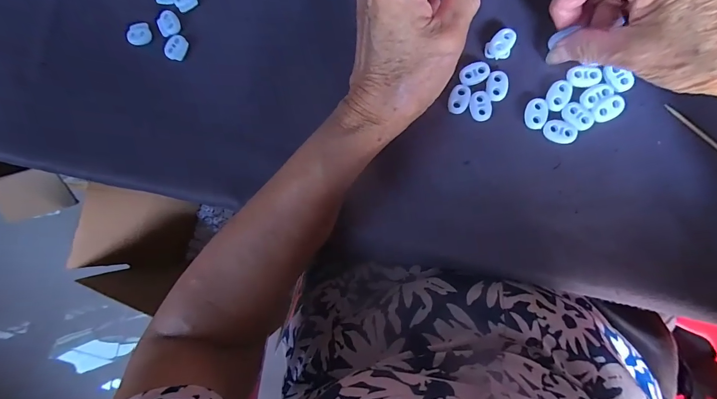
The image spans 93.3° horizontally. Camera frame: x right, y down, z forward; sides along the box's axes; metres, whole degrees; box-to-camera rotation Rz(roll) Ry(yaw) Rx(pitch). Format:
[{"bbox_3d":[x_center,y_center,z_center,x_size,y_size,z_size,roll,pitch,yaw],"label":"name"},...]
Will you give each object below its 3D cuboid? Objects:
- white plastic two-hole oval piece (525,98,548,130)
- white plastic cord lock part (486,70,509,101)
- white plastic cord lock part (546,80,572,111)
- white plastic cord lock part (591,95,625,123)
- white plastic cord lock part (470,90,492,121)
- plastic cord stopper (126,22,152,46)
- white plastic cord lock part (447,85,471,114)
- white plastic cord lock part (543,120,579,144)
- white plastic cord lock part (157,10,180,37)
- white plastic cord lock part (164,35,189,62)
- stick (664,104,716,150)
[{"bbox_3d":[0.131,-0.063,0.249,0.015,0.004,0.023,8,89,10],"label":"white plastic two-hole oval piece"},{"bbox_3d":[0.105,-0.086,0.254,0.015,0.004,0.022,3,88,10],"label":"white plastic cord lock part"},{"bbox_3d":[0.147,-0.076,0.246,0.015,0.004,0.023,20,91,10],"label":"white plastic cord lock part"},{"bbox_3d":[0.178,-0.064,0.241,0.023,0.004,0.015,-37,82,6],"label":"white plastic cord lock part"},{"bbox_3d":[0.093,-0.071,0.256,0.016,0.004,0.022,-8,86,9],"label":"white plastic cord lock part"},{"bbox_3d":[-0.202,-0.152,0.311,0.020,0.007,0.020,0,88,10],"label":"plastic cord stopper"},{"bbox_3d":[0.077,-0.077,0.258,0.015,0.004,0.022,14,90,10],"label":"white plastic cord lock part"},{"bbox_3d":[0.147,-0.049,0.246,0.023,0.004,0.015,24,92,10],"label":"white plastic cord lock part"},{"bbox_3d":[-0.173,-0.159,0.306,0.020,0.006,0.020,0,88,10],"label":"white plastic cord lock part"},{"bbox_3d":[-0.166,-0.137,0.304,0.016,0.006,0.022,21,91,10],"label":"white plastic cord lock part"},{"bbox_3d":[0.236,-0.046,0.232,0.004,0.004,0.058,-42,82,6],"label":"stick"}]

